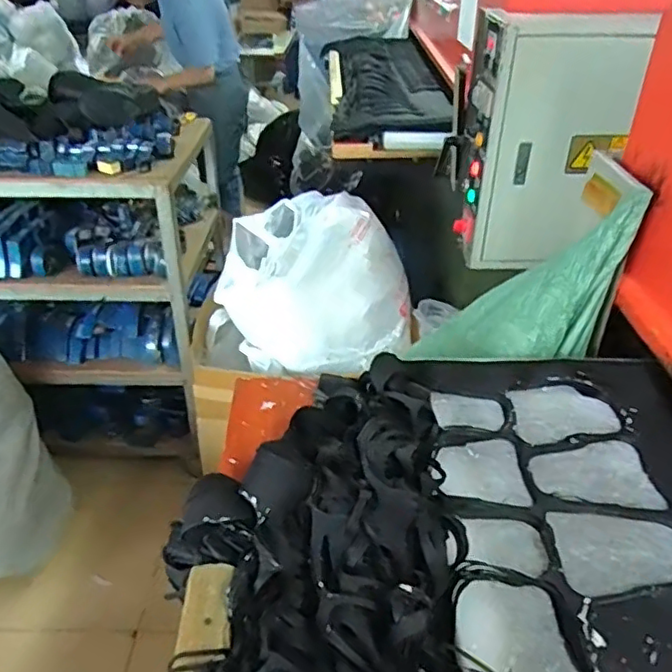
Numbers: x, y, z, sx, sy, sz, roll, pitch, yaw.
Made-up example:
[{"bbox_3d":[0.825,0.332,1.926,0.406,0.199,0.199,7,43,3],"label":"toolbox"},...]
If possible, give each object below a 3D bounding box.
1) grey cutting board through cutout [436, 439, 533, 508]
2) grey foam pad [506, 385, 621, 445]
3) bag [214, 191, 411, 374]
[{"bbox_3d":[0.151,0.141,0.633,0.084,0.011,0.088,2,39,0],"label":"grey cutting board through cutout"},{"bbox_3d":[0.258,0.090,0.709,0.123,0.017,0.083,-7,39,-11],"label":"grey foam pad"},{"bbox_3d":[-0.057,-0.154,1.636,0.505,0.303,0.507,3,39,1],"label":"bag"}]

